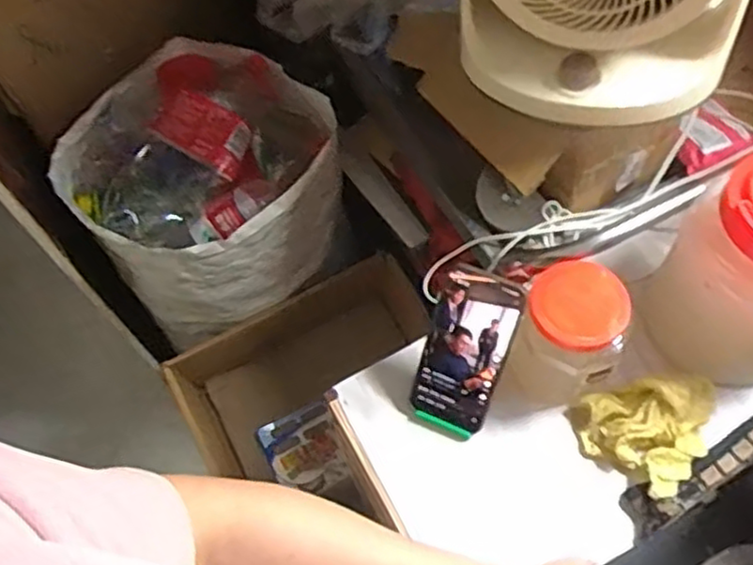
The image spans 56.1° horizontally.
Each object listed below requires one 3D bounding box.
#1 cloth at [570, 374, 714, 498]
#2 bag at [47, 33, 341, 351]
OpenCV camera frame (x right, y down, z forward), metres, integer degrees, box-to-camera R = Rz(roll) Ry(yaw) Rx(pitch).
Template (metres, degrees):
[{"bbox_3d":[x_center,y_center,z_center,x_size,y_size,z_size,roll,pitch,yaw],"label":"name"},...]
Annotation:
[{"bbox_3d":[0.261,0.146,0.671,0.130,0.033,0.103,-22,69,16],"label":"cloth"},{"bbox_3d":[-0.241,-0.121,1.063,0.303,0.306,0.340,39,70,23],"label":"bag"}]

